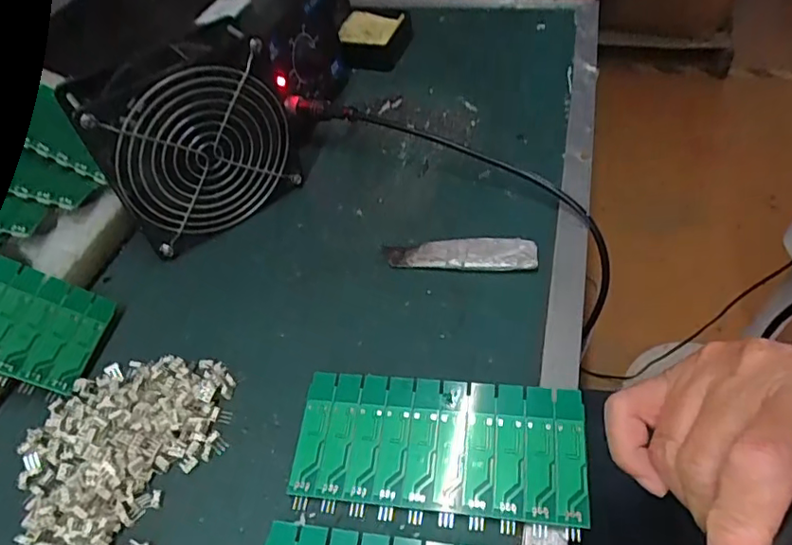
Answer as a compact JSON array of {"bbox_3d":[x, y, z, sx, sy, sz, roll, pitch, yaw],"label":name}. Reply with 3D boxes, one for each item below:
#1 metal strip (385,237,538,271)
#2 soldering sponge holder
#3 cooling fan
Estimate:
[{"bbox_3d":[0.041,-0.013,0.356,0.095,0.010,0.022,2,50,9],"label":"metal strip"},{"bbox_3d":[-0.020,-0.225,0.530,0.053,0.029,0.081,6,50,12],"label":"soldering sponge holder"},{"bbox_3d":[-0.130,-0.084,0.366,0.119,0.121,0.044,-34,53,-21],"label":"cooling fan"}]

